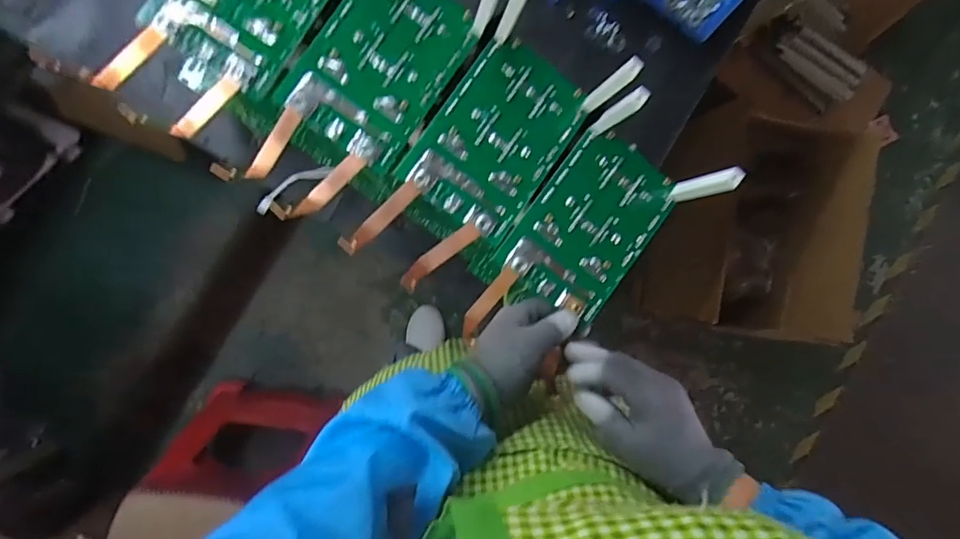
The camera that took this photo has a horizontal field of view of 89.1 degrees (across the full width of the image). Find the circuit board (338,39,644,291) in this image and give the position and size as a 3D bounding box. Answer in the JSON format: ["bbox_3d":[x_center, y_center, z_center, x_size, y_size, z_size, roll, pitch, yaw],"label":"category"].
[{"bbox_3d":[0.010,-0.104,0.442,0.113,0.018,0.273,37,86,-9],"label":"circuit board"}]

